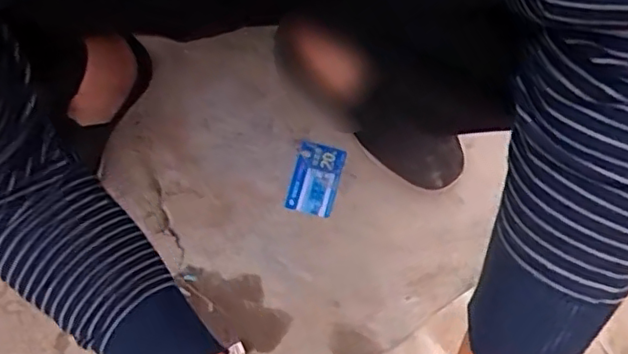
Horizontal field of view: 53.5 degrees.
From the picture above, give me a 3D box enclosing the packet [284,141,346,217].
[{"bbox_3d":[0.001,0.003,0.720,0.054,0.005,0.084,13,70,5],"label":"packet"}]

